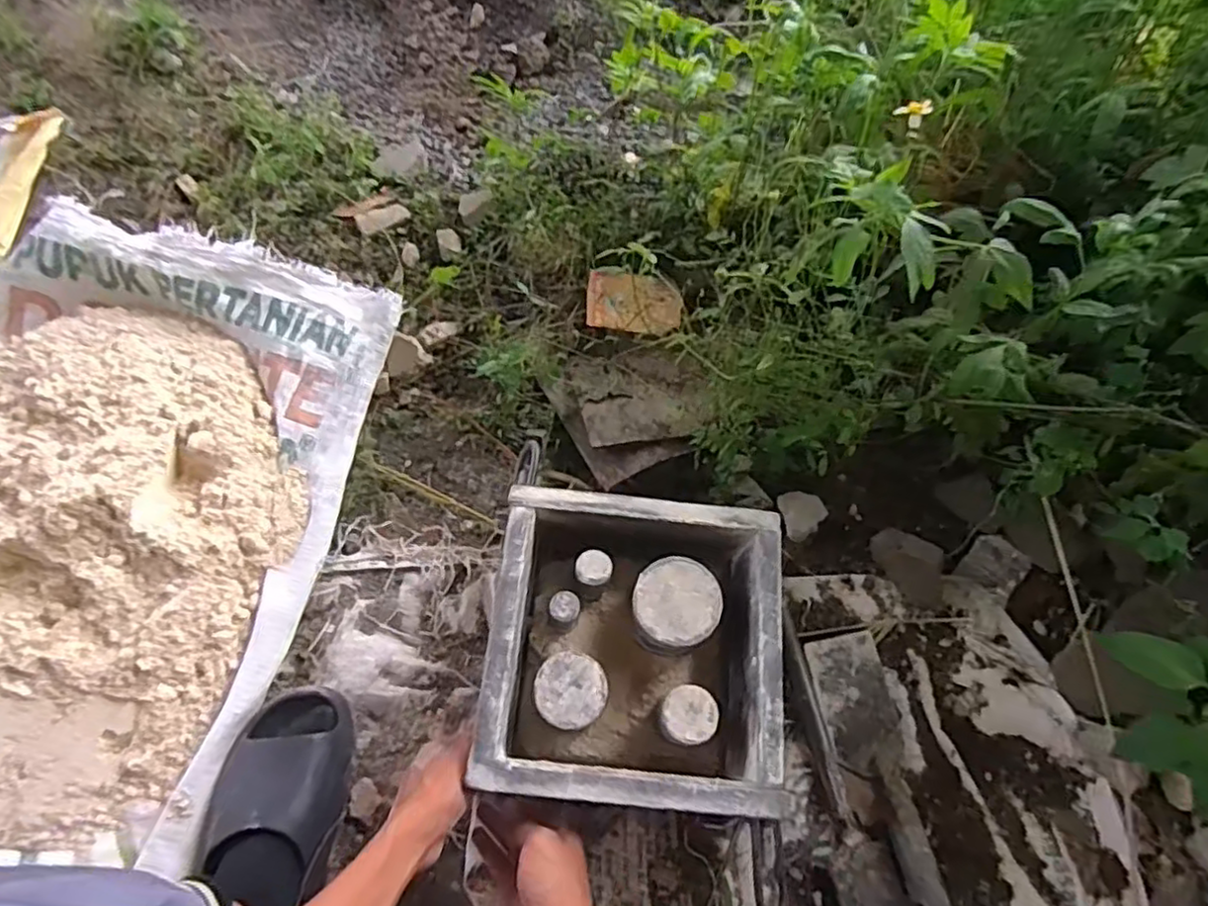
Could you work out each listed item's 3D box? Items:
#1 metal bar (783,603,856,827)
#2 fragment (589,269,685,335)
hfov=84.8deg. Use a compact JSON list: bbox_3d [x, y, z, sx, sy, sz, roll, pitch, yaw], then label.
[{"bbox_3d":[0.202,0.248,0.636,0.020,0.008,0.194,-8,66,-9],"label":"metal bar"},{"bbox_3d":[0.036,-0.178,0.787,0.109,0.014,0.085,5,64,-3],"label":"fragment"}]

